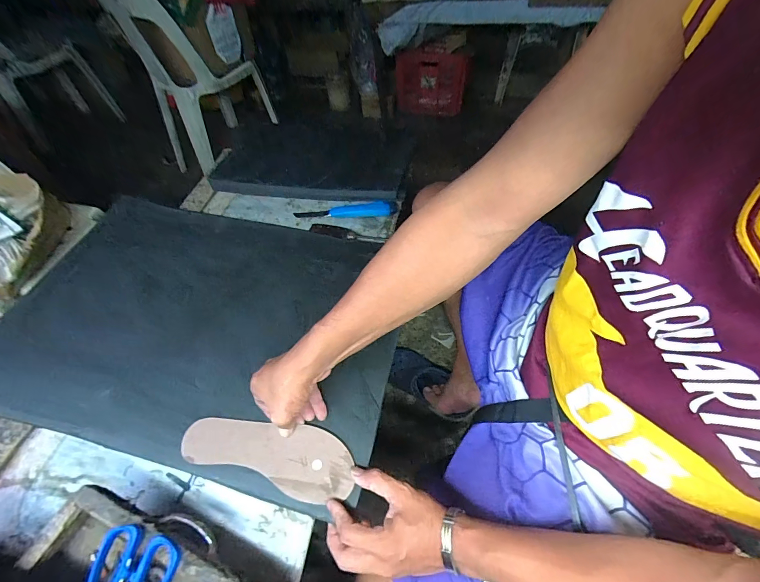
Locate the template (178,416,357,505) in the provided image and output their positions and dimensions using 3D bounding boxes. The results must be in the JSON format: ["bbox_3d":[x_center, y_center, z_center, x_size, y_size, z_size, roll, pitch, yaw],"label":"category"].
[{"bbox_3d":[-0.147,0.211,0.473,0.230,0.009,0.080,11,57,13],"label":"template"}]

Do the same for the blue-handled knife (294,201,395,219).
[{"bbox_3d":[-0.072,-0.174,0.777,0.217,0.016,0.027,-7,52,0],"label":"blue-handled knife"}]

